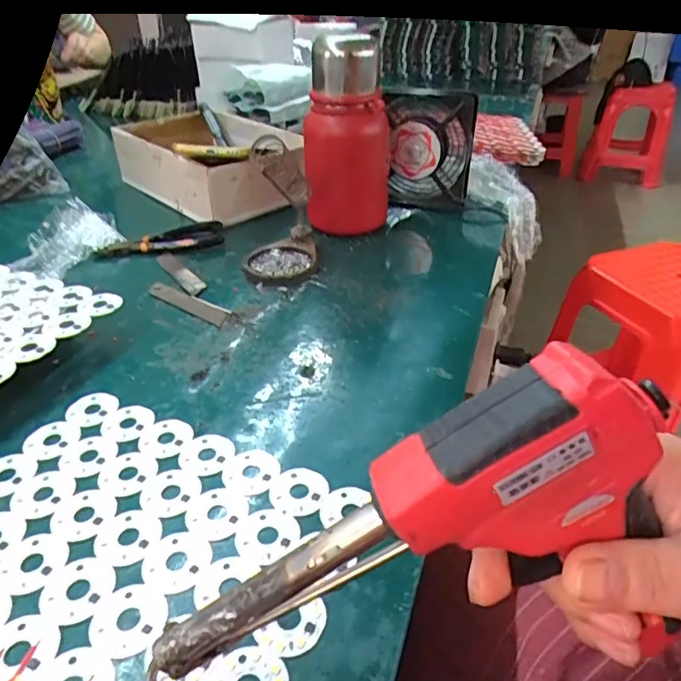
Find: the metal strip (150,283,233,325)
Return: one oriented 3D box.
[{"bbox_3d":[-0.132,-0.035,0.460,0.097,0.004,0.022,23,40,29],"label":"metal strip"}]

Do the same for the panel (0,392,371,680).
[{"bbox_3d":[-0.117,0.112,0.244,0.207,0.006,0.205,16,37,21],"label":"panel"}]

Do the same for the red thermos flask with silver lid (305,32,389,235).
[{"bbox_3d":[0.008,-0.211,0.556,0.085,0.180,0.082,1,34,1],"label":"red thermos flask with silver lid"}]

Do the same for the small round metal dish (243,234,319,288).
[{"bbox_3d":[-0.056,-0.076,0.506,0.067,0.014,0.081,-2,34,-3],"label":"small round metal dish"}]

